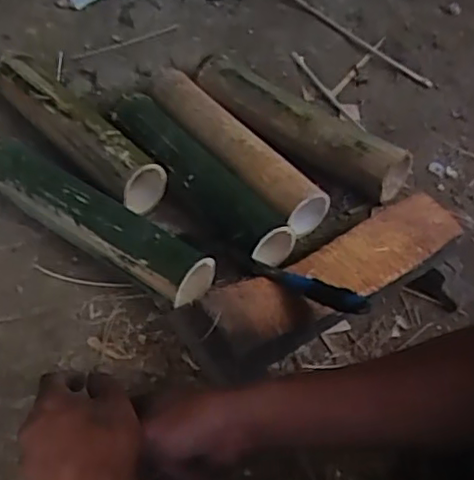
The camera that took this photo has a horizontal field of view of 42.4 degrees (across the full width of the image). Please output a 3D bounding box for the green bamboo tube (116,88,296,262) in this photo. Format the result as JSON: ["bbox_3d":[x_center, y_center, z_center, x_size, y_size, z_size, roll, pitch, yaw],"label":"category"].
[{"bbox_3d":[-0.078,-0.116,1.082,0.098,0.088,0.443,-29,52,-27],"label":"green bamboo tube"}]

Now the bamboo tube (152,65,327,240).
[{"bbox_3d":[-0.016,-0.184,1.140,0.098,0.097,0.450,-26,51,-25],"label":"bamboo tube"}]

